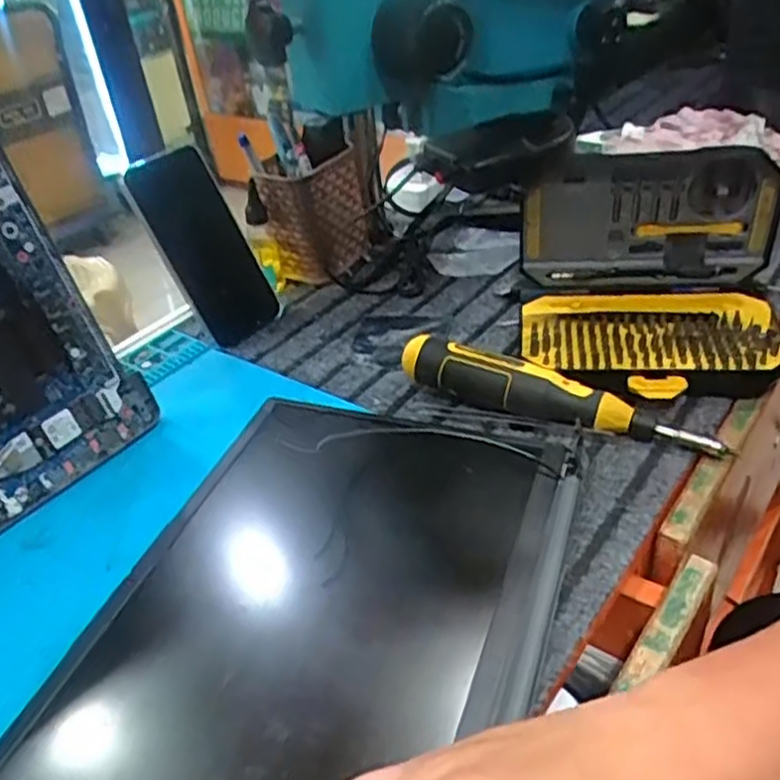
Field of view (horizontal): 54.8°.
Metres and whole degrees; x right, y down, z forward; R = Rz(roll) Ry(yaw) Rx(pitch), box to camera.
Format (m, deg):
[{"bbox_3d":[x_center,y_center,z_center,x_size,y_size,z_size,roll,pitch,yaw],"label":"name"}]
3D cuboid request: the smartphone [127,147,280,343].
[{"bbox_3d":[-0.151,-0.122,0.633,0.015,0.159,0.075,3,35,47],"label":"smartphone"}]

